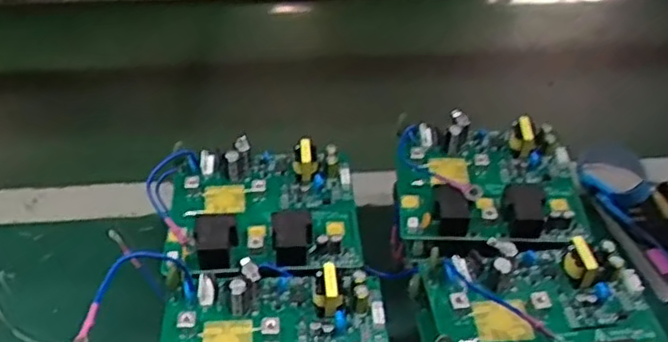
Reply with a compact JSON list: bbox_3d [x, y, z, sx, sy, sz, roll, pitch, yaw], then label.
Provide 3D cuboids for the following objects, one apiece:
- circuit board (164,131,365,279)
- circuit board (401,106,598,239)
[{"bbox_3d":[-0.050,0.024,0.462,0.133,0.026,0.126,-4,39,-6],"label":"circuit board"},{"bbox_3d":[0.113,0.008,0.496,0.135,0.043,0.112,1,38,1],"label":"circuit board"}]

